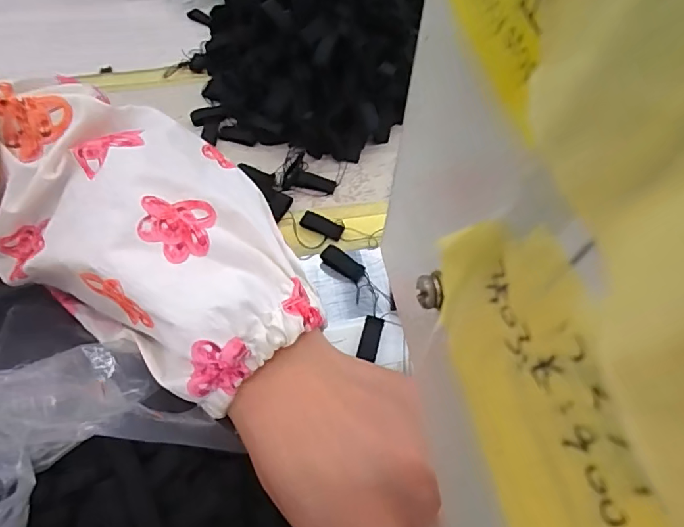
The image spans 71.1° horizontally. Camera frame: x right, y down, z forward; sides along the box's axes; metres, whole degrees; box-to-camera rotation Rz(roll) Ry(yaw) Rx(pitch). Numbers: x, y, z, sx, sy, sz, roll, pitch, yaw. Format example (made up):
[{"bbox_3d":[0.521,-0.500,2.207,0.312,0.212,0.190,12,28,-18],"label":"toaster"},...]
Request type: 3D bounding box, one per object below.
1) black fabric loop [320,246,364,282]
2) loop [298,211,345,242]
[{"bbox_3d":[0.001,-0.001,0.272,0.026,0.006,0.011,31,61,16],"label":"black fabric loop"},{"bbox_3d":[-0.012,-0.023,0.284,0.027,0.004,0.010,23,59,12],"label":"loop"}]

